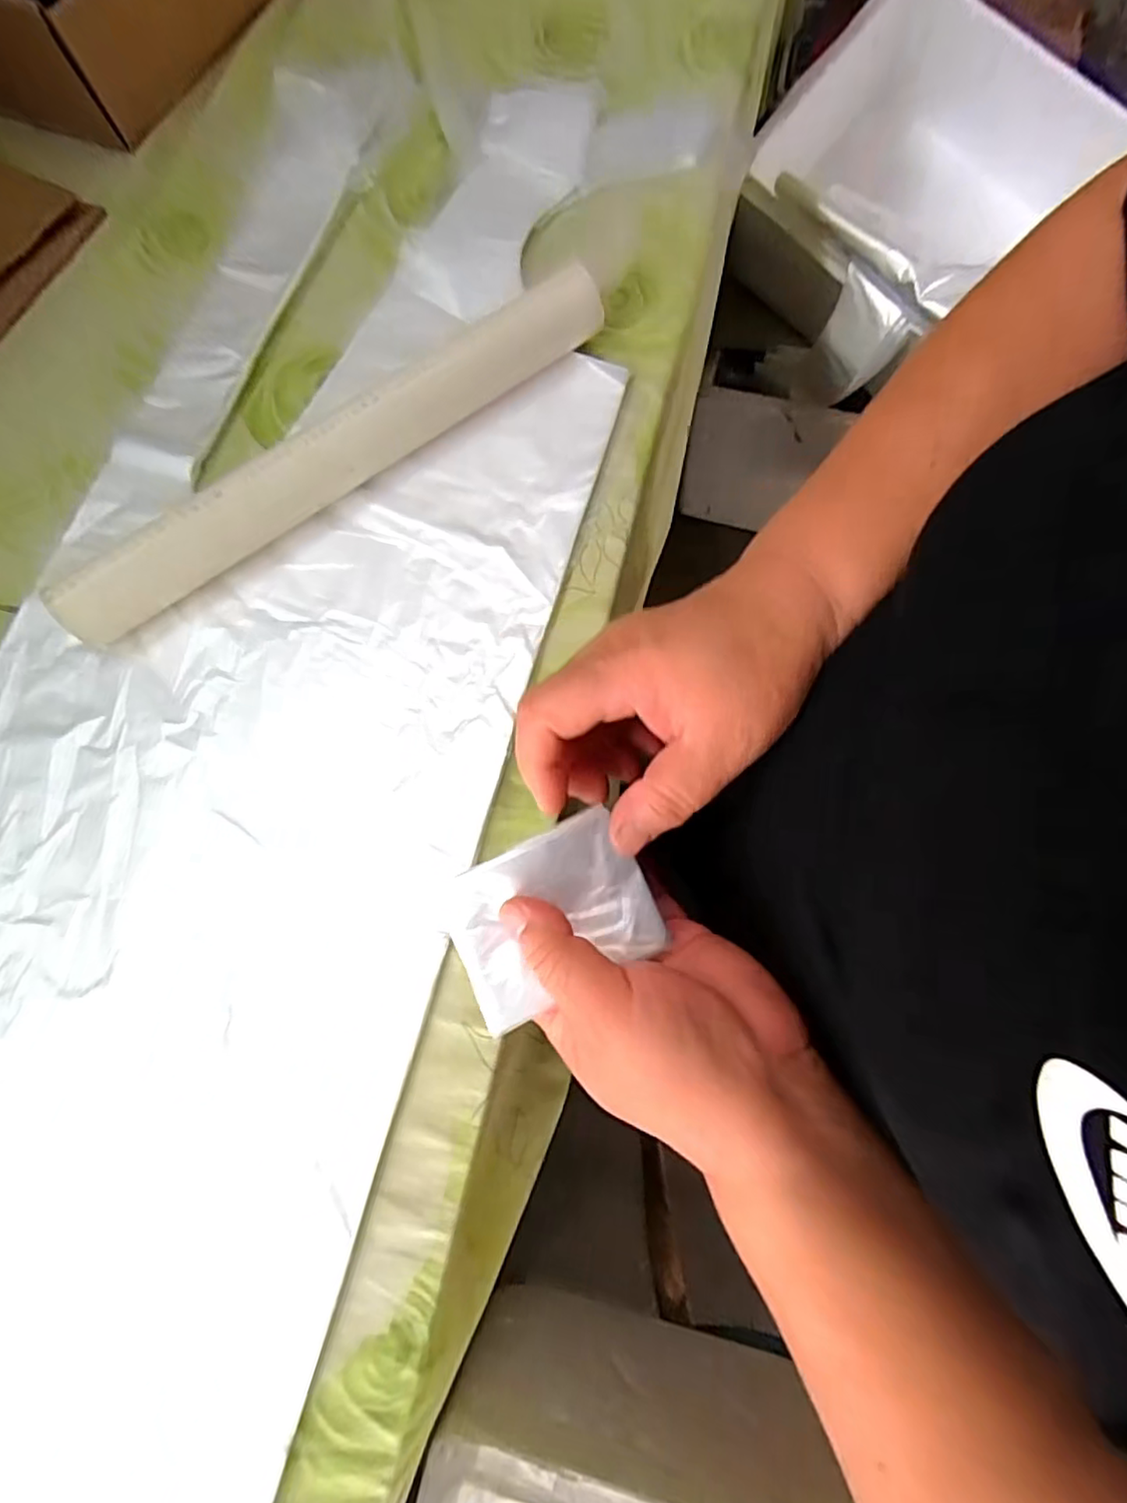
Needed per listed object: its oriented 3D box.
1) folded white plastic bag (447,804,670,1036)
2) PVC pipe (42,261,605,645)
[{"bbox_3d":[-0.004,0.067,0.262,0.083,0.010,0.063,-24,88,-16],"label":"folded white plastic bag"},{"bbox_3d":[-0.126,-0.171,0.361,0.351,0.043,0.029,-36,76,-8],"label":"PVC pipe"}]

